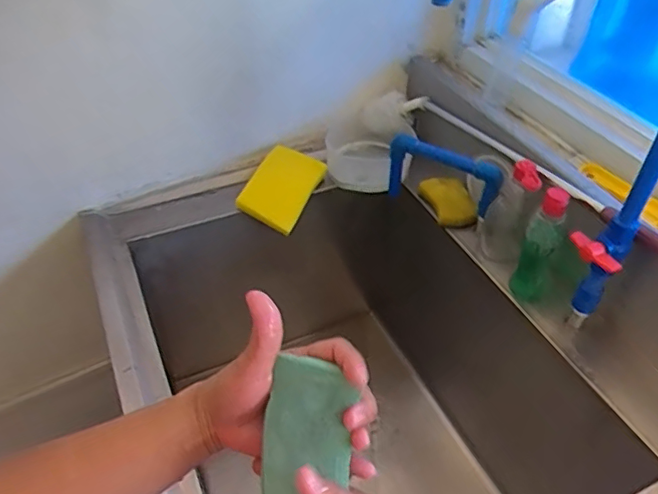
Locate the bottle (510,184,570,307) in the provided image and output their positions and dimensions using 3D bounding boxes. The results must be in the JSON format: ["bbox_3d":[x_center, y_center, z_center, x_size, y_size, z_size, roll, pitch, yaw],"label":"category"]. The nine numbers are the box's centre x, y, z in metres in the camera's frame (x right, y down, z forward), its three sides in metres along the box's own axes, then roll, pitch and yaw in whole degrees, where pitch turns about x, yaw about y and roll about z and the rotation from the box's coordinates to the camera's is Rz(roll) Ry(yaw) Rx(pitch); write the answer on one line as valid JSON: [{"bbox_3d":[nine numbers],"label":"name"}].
[{"bbox_3d":[0.277,0.000,0.739,0.051,0.162,0.044,19,46,18],"label":"bottle"}]

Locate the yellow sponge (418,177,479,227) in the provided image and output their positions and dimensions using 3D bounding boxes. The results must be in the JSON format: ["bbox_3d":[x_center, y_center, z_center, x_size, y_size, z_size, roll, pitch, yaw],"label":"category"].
[{"bbox_3d":[0.199,-0.076,0.917,0.079,0.029,0.103,-11,45,-12],"label":"yellow sponge"}]

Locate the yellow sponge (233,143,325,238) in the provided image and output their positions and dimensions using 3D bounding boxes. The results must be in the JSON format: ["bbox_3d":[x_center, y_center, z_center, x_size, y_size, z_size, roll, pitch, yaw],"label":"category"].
[{"bbox_3d":[-0.075,-0.101,0.914,0.097,0.029,0.145,32,64,-7],"label":"yellow sponge"}]

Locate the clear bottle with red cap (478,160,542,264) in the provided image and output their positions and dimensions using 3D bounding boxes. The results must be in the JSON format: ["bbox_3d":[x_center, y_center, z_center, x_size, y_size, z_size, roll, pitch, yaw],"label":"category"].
[{"bbox_3d":[0.261,-0.049,0.807,0.069,0.165,0.051,15,45,15],"label":"clear bottle with red cap"}]

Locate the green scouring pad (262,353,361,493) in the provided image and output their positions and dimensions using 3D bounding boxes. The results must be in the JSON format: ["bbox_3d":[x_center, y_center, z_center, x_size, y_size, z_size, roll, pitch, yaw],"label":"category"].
[{"bbox_3d":[-0.016,0.151,0.386,0.058,0.009,0.138,1,80,1],"label":"green scouring pad"}]

